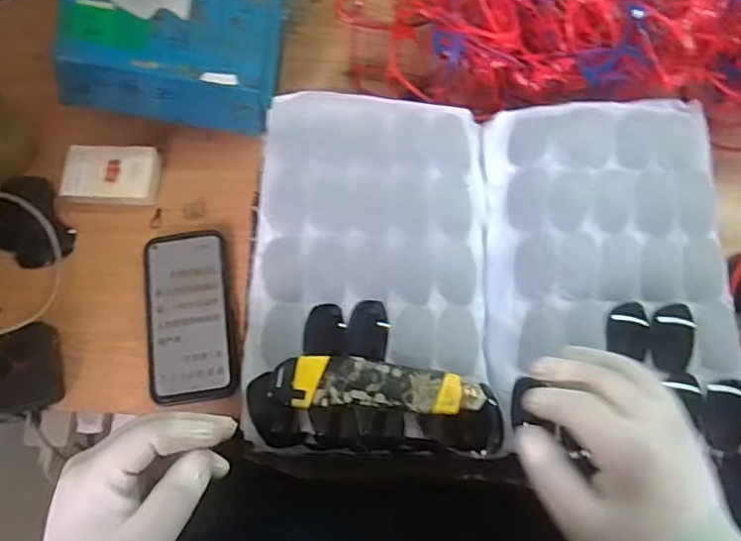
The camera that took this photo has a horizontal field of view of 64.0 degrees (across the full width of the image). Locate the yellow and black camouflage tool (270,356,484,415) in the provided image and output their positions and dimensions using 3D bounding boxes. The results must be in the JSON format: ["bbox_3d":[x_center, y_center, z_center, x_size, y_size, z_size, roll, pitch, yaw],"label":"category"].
[{"bbox_3d":[0.006,0.087,0.449,0.151,0.022,0.038,2,74,2],"label":"yellow and black camouflage tool"}]

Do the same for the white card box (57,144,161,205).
[{"bbox_3d":[-0.265,-0.097,0.604,0.094,0.027,0.057,3,74,3],"label":"white card box"}]

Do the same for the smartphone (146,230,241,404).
[{"bbox_3d":[-0.172,0.042,0.570,0.083,0.009,0.161,-8,74,-1],"label":"smartphone"}]

